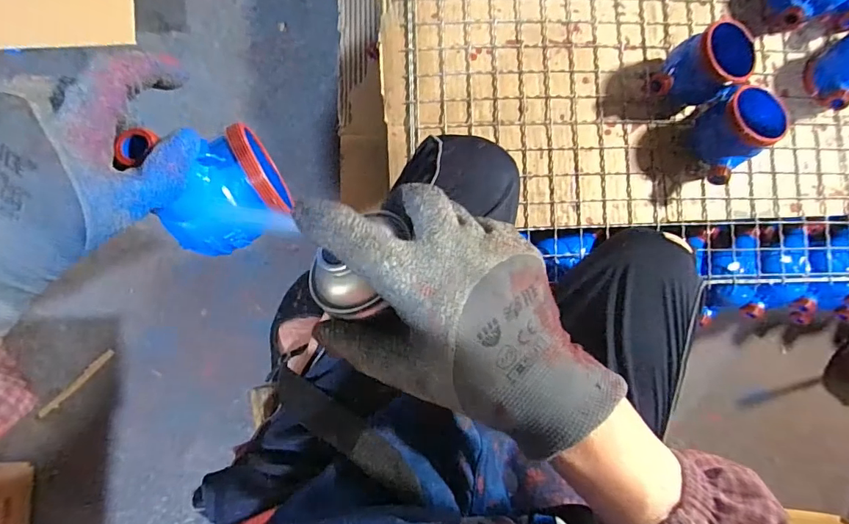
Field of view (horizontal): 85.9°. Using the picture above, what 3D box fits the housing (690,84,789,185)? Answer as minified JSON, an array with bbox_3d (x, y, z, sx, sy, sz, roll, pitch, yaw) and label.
[{"bbox_3d":[0.381,-0.160,0.579,0.071,0.096,0.115,39,83,-1],"label":"housing"}]

